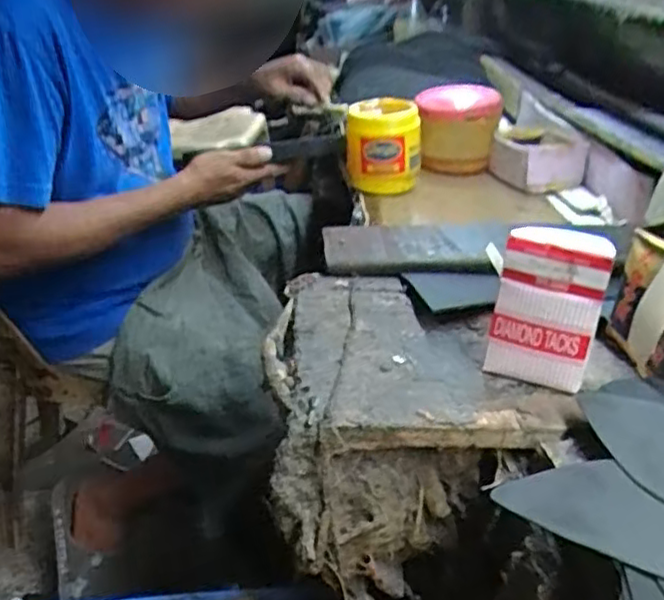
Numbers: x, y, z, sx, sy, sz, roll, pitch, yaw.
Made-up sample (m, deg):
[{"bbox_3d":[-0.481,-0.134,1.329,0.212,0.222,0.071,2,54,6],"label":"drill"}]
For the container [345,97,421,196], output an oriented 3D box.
[{"bbox_3d":[0.069,-0.200,0.884,0.095,0.106,0.096,3,30,6],"label":"container"}]

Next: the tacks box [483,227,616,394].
[{"bbox_3d":[0.160,0.008,0.499,0.074,0.119,0.027,10,31,18],"label":"tacks box"}]

